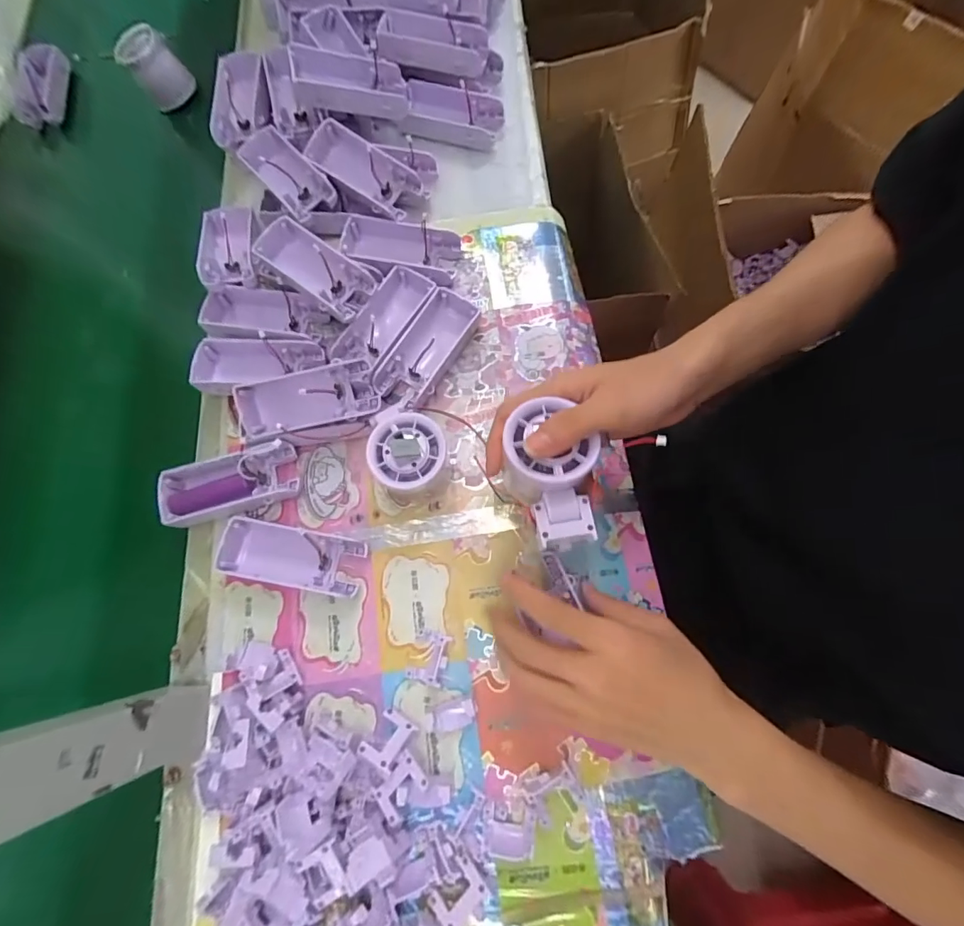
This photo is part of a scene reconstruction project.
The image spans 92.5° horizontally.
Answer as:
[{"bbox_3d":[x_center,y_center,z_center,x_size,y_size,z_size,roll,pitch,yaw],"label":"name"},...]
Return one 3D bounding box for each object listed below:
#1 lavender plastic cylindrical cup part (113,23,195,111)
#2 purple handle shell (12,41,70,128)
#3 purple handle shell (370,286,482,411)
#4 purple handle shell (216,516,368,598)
[{"bbox_3d":[-0.380,-0.460,0.536,0.046,0.060,0.051,40,79,12],"label":"lavender plastic cylindrical cup part"},{"bbox_3d":[-0.546,-0.469,0.571,0.048,0.027,0.112,-8,73,3],"label":"purple handle shell"},{"bbox_3d":[-0.049,-0.102,0.406,0.050,0.025,0.106,30,77,10],"label":"purple handle shell"},{"bbox_3d":[-0.147,0.073,0.358,0.109,0.031,0.044,9,74,8],"label":"purple handle shell"}]

